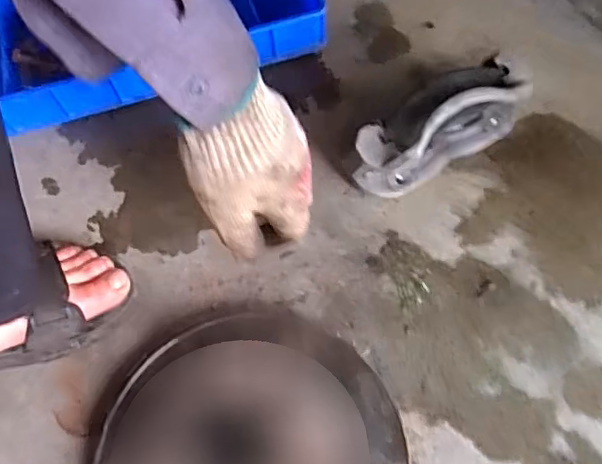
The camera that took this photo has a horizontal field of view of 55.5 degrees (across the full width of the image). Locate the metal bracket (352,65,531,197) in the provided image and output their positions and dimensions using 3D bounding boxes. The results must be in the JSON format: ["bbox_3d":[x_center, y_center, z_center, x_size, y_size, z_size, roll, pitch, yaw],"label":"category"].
[{"bbox_3d":[0.136,-0.104,0.578,0.194,0.089,0.062,-30,67,-11],"label":"metal bracket"}]

